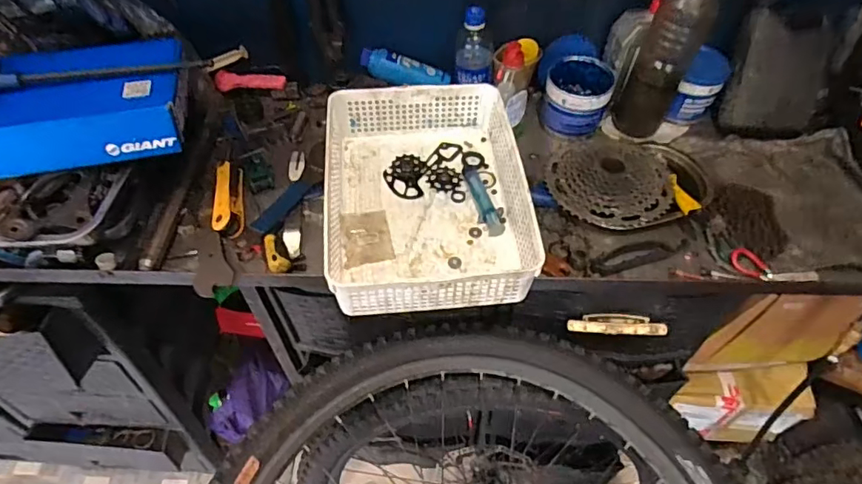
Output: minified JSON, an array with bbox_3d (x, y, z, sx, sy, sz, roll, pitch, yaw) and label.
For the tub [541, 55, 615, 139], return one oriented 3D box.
[{"bbox_3d":[0.233,-0.230,0.850,0.101,0.084,0.102,16,54,13],"label":"tub"}]

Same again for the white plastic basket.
[{"bbox_3d":[-0.009,-0.068,0.702,0.244,0.087,0.327,-5,53,-3],"label":"white plastic basket"}]

